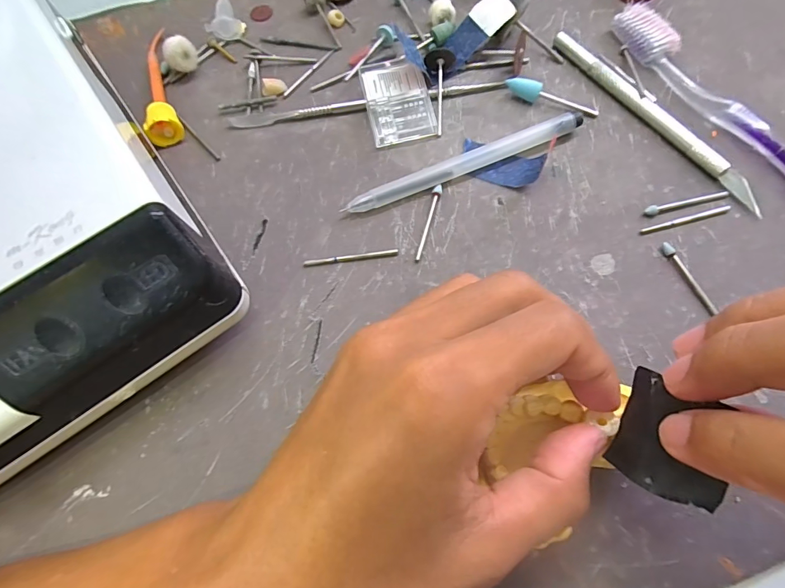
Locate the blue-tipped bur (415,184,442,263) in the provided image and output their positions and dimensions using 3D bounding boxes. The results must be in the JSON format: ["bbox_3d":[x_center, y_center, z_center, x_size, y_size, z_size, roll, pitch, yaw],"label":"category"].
[{"bbox_3d":[0.017,-0.035,0.199,0.004,0.004,0.042,16,71,8],"label":"blue-tipped bur"}]

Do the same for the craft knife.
[{"bbox_3d":[0.133,-0.093,0.215,0.007,0.009,0.134,-34,72,-10],"label":"craft knife"}]

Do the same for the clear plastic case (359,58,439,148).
[{"bbox_3d":[0.002,-0.105,0.223,0.033,0.011,0.049,-13,69,-2],"label":"clear plastic case"}]

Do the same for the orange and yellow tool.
[{"bbox_3d":[-0.128,-0.120,0.232,0.015,0.015,0.086,-14,69,-3],"label":"orange and yellow tool"}]

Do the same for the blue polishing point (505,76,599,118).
[{"bbox_3d":[0.084,-0.103,0.220,0.049,0.010,0.008,22,72,10],"label":"blue polishing point"}]

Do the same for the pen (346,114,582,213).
[{"bbox_3d":[0.035,-0.066,0.208,0.123,0.009,0.011,-22,70,-6],"label":"pen"}]

